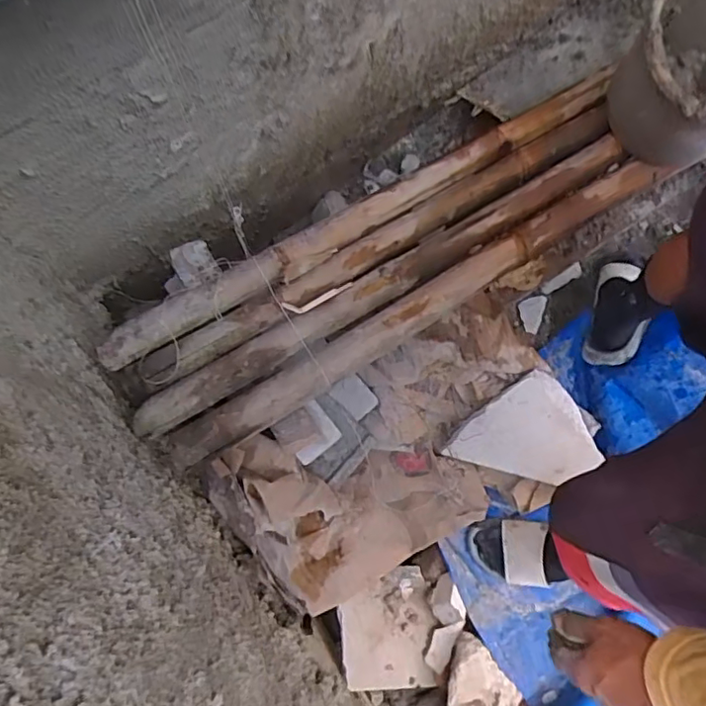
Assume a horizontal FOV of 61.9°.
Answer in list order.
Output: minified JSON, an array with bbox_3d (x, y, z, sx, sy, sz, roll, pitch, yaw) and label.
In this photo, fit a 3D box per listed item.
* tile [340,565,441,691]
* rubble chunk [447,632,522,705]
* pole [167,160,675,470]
[{"bbox_3d":[0.063,0.483,1.032,0.171,0.010,0.190,2,70,-20],"label":"tile"},{"bbox_3d":[0.225,0.576,1.009,0.129,0.062,0.171,5,77,1],"label":"rubble chunk"},{"bbox_3d":[0.107,-0.076,0.848,0.820,0.043,0.060,-31,79,-7],"label":"pole"}]

